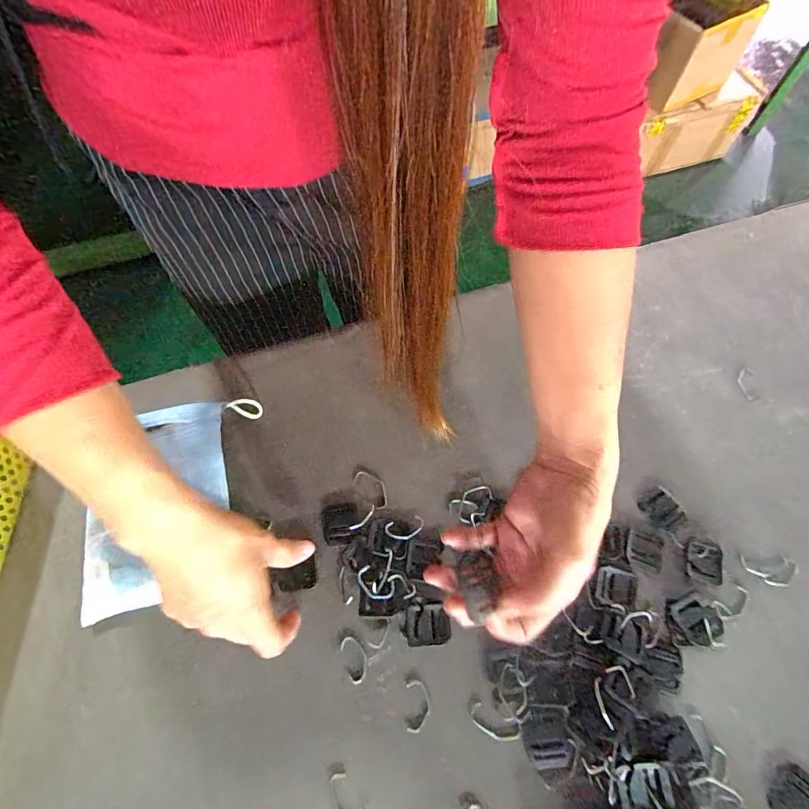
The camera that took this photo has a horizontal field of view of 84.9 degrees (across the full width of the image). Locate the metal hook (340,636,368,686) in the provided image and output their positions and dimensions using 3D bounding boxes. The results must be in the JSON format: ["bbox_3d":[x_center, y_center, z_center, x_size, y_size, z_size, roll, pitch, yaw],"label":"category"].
[{"bbox_3d":[-0.038,0.195,0.338,0.017,0.004,0.032,-18,67,-9],"label":"metal hook"}]

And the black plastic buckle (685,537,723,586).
[{"bbox_3d":[0.249,0.129,0.366,0.030,0.004,0.035,15,66,6],"label":"black plastic buckle"}]

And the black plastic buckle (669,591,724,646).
[{"bbox_3d":[0.229,0.167,0.344,0.034,0.008,0.033,-22,67,-11],"label":"black plastic buckle"}]

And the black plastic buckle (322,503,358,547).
[{"bbox_3d":[-0.055,0.104,0.382,0.030,0.007,0.035,-10,66,-5],"label":"black plastic buckle"}]

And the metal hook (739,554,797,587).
[{"bbox_3d":[0.301,0.137,0.365,0.042,0.004,0.023,4,65,1],"label":"metal hook"}]

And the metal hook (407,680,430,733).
[{"bbox_3d":[0.010,0.223,0.326,0.017,0.004,0.032,-1,65,-1],"label":"metal hook"}]

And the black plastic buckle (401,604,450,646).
[{"bbox_3d":[0.016,0.172,0.346,0.037,0.006,0.029,-3,65,-2],"label":"black plastic buckle"}]

